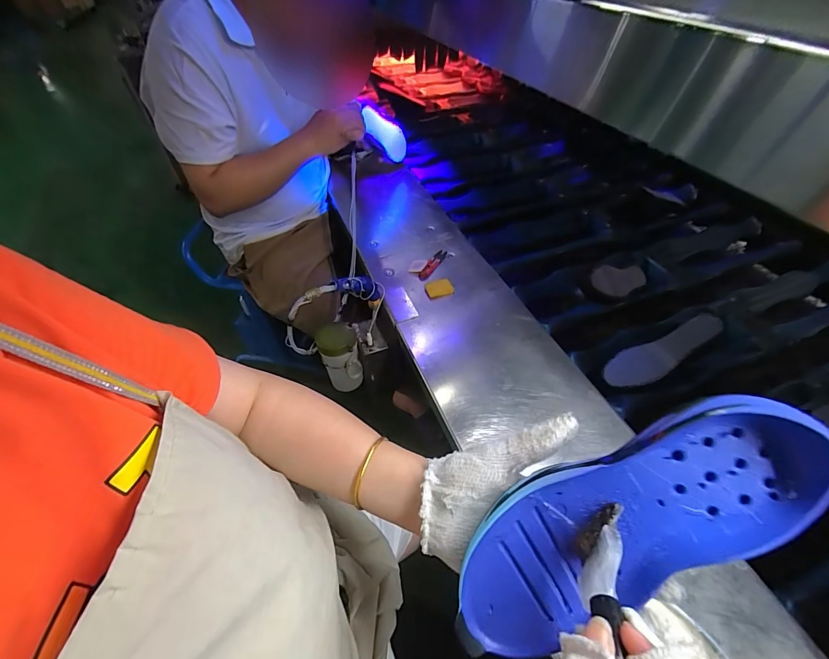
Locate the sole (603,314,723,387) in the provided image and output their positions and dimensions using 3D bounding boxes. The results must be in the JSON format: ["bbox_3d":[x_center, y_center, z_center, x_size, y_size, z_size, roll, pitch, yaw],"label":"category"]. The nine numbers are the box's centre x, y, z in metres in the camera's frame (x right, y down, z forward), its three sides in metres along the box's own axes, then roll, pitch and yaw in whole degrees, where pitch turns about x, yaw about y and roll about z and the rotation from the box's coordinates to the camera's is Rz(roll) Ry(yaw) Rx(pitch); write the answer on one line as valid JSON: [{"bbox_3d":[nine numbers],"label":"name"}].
[{"bbox_3d":[0.420,0.040,0.618,0.200,0.010,0.058,-28,61,9],"label":"sole"}]

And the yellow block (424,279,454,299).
[{"bbox_3d":[0.048,-0.081,0.709,0.048,0.015,0.036,-12,51,-11],"label":"yellow block"}]

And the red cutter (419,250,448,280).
[{"bbox_3d":[0.040,-0.138,0.766,0.020,0.010,0.100,23,53,17],"label":"red cutter"}]

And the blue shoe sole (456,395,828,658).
[{"bbox_3d":[0.124,0.120,0.227,0.230,0.037,0.077,-36,50,12],"label":"blue shoe sole"}]

